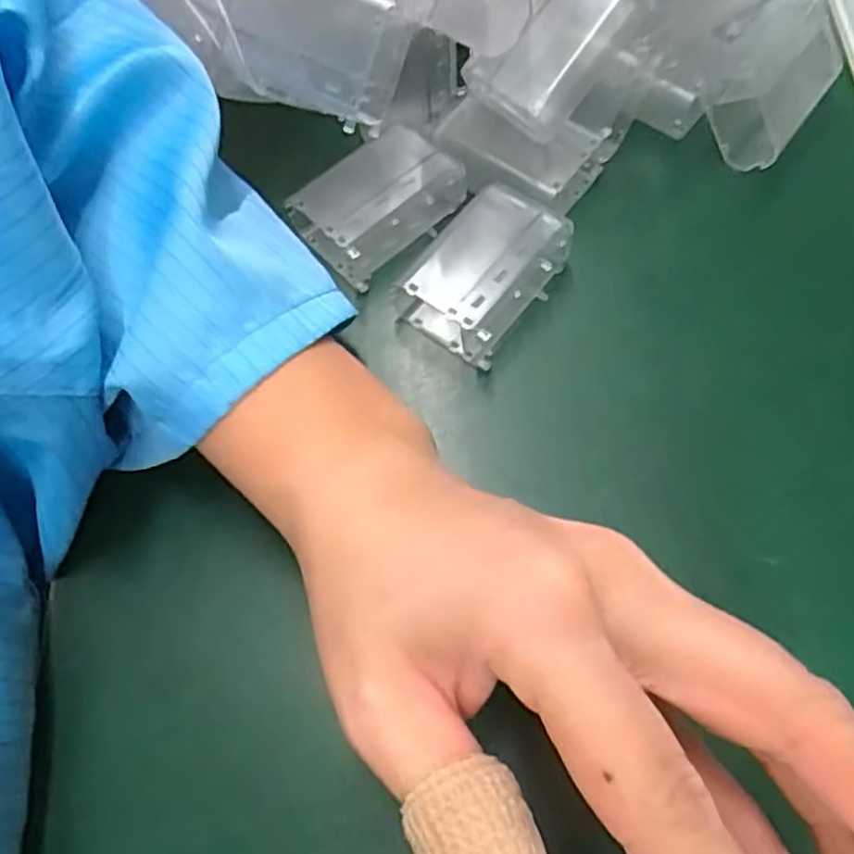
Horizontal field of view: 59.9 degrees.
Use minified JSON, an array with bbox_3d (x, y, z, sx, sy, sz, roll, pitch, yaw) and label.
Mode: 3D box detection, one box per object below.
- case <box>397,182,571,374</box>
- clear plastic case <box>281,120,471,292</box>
[{"bbox_3d":[0.022,-0.055,0.261,0.037,0.022,0.056,33,72,15],"label":"case"},{"bbox_3d":[-0.017,-0.084,0.276,0.058,0.022,0.039,-37,70,-13],"label":"clear plastic case"}]

